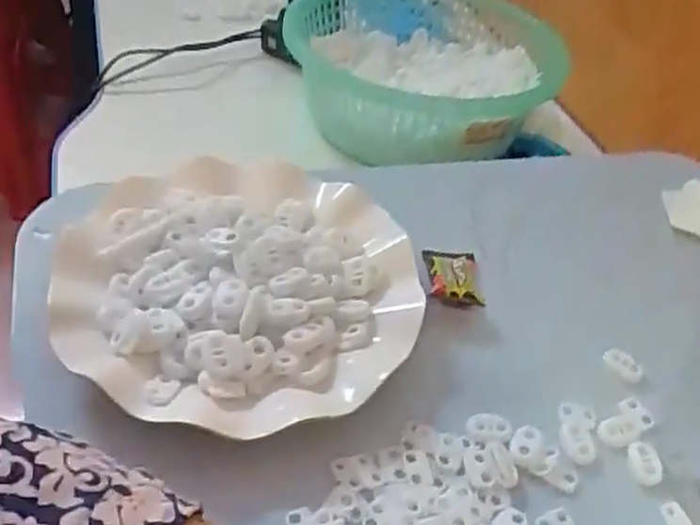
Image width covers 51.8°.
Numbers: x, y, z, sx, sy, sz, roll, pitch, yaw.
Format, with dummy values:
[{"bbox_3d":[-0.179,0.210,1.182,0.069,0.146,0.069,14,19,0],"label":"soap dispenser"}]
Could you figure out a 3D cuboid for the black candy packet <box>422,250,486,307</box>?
[{"bbox_3d":[0.059,0.009,0.413,0.031,0.019,0.050,5,41,-2],"label":"black candy packet"}]

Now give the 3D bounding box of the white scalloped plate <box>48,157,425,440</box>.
[{"bbox_3d":[-0.056,0.015,0.383,0.180,0.043,0.186,2,42,-1],"label":"white scalloped plate"}]

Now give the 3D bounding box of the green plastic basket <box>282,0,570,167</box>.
[{"bbox_3d":[0.063,-0.169,0.619,0.186,0.079,0.209,-8,43,-16],"label":"green plastic basket"}]

